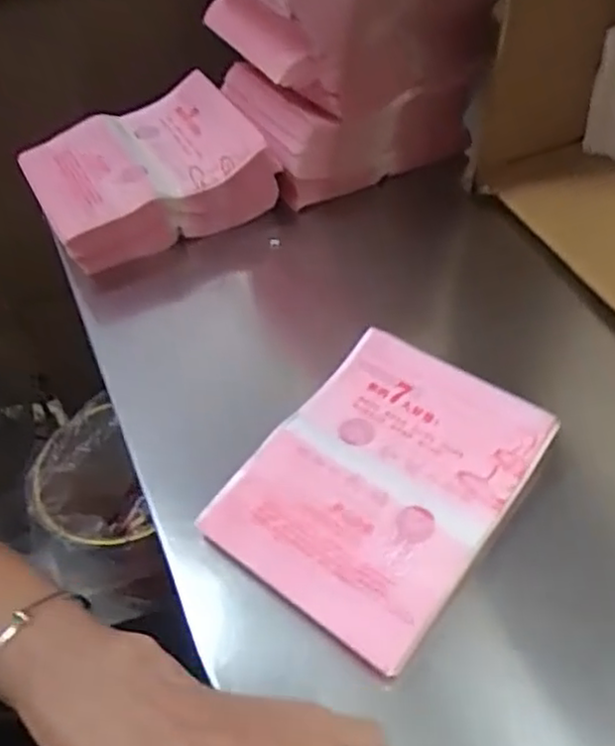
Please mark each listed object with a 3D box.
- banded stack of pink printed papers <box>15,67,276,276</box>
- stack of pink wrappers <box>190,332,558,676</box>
[{"bbox_3d":[-0.124,-0.152,0.540,0.161,0.054,0.123,-25,53,-15],"label":"banded stack of pink printed papers"},{"bbox_3d":[0.039,0.056,0.377,0.123,0.018,0.157,30,59,26],"label":"stack of pink wrappers"}]

